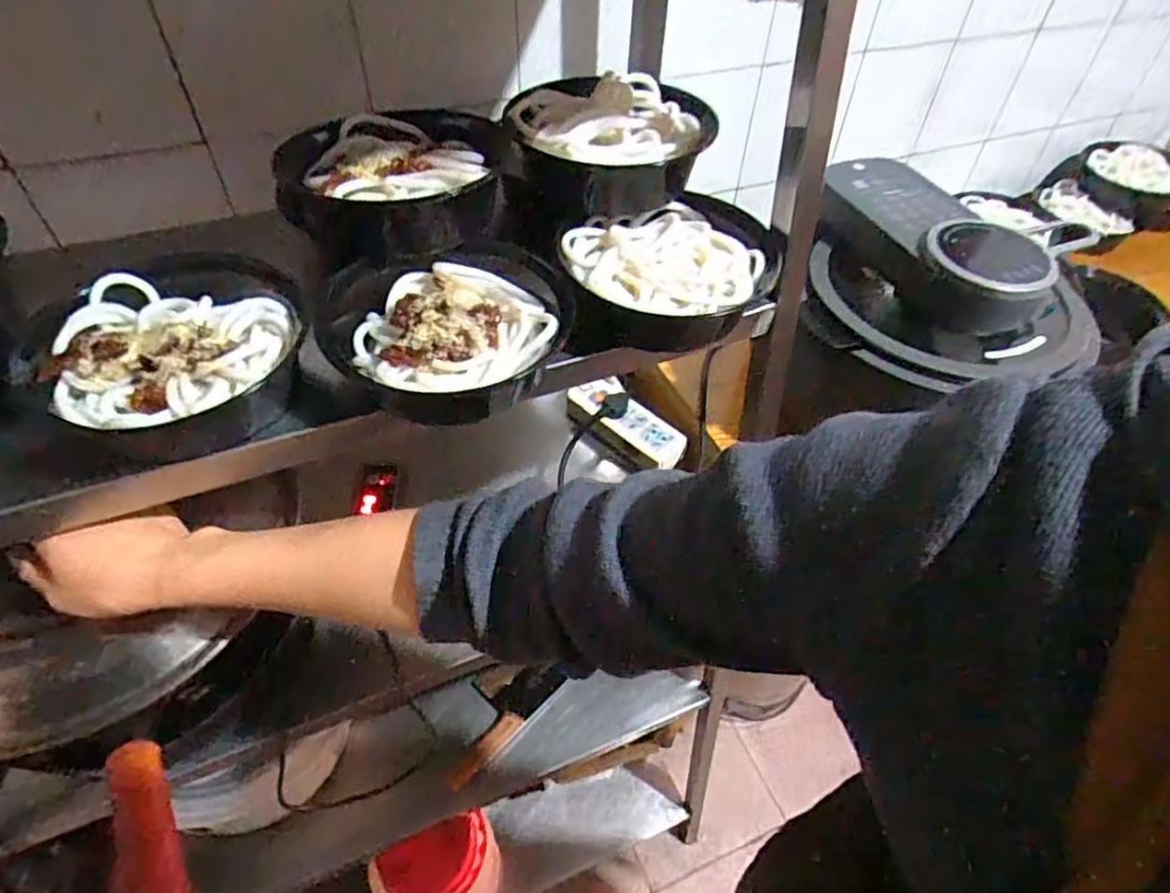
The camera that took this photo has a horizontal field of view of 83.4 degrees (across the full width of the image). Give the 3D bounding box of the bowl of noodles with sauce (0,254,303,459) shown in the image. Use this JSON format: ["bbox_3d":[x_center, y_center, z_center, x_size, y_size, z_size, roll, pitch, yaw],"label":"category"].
[{"bbox_3d":[-0.269,-0.060,0.437,0.152,0.058,0.165,26,53,19],"label":"bowl of noodles with sauce"}]

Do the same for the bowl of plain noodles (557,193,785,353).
[{"bbox_3d":[0.064,-0.129,0.504,0.160,0.053,0.156,1,49,-2],"label":"bowl of plain noodles"}]

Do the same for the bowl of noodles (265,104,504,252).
[{"bbox_3d":[-0.134,-0.207,0.499,0.162,0.054,0.144,8,49,5],"label":"bowl of noodles"}]

